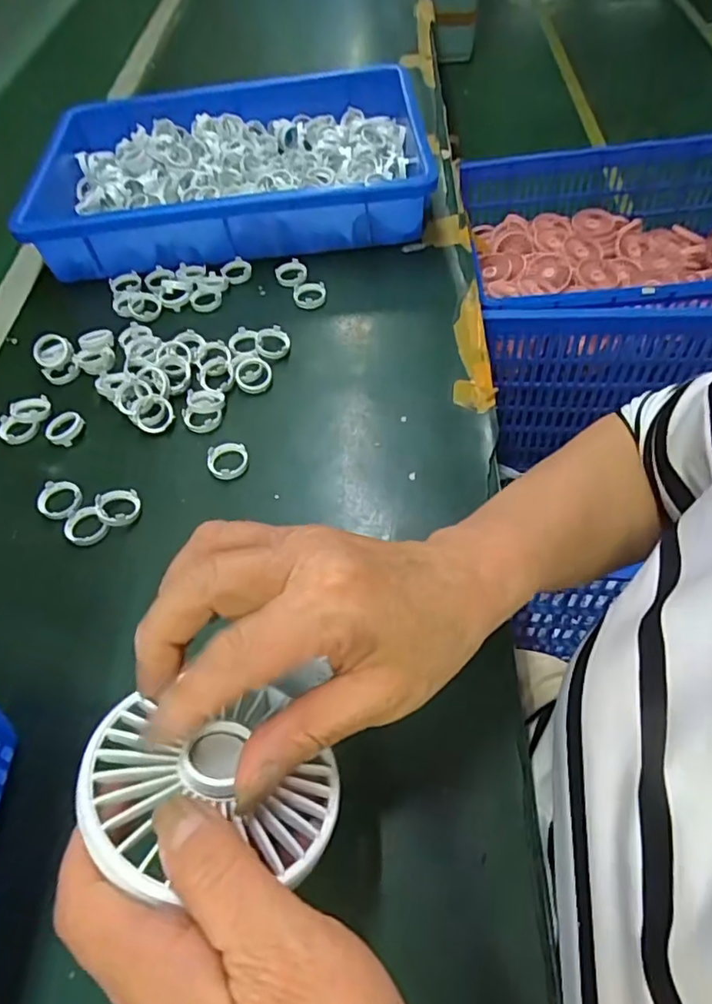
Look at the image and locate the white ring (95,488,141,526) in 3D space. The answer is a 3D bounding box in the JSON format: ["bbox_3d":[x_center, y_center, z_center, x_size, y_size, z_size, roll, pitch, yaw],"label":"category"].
[{"bbox_3d":[-0.157,0.004,0.381,0.027,0.010,0.027,-3,56,4],"label":"white ring"}]

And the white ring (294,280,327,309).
[{"bbox_3d":[-0.039,-0.175,0.490,0.028,0.006,0.027,-3,56,4],"label":"white ring"}]

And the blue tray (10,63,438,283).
[{"bbox_3d":[-0.115,-0.306,0.536,0.335,0.072,0.198,-7,56,2],"label":"blue tray"}]

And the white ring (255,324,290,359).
[{"bbox_3d":[-0.065,-0.126,0.456,0.027,0.008,0.029,-3,56,4],"label":"white ring"}]

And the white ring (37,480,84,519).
[{"bbox_3d":[-0.198,-0.002,0.390,0.031,0.006,0.027,12,59,14],"label":"white ring"}]

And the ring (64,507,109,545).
[{"bbox_3d":[-0.177,0.016,0.377,0.024,0.005,0.026,-3,56,4],"label":"ring"}]

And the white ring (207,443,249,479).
[{"bbox_3d":[-0.088,-0.029,0.400,0.027,0.007,0.027,-3,56,4],"label":"white ring"}]

